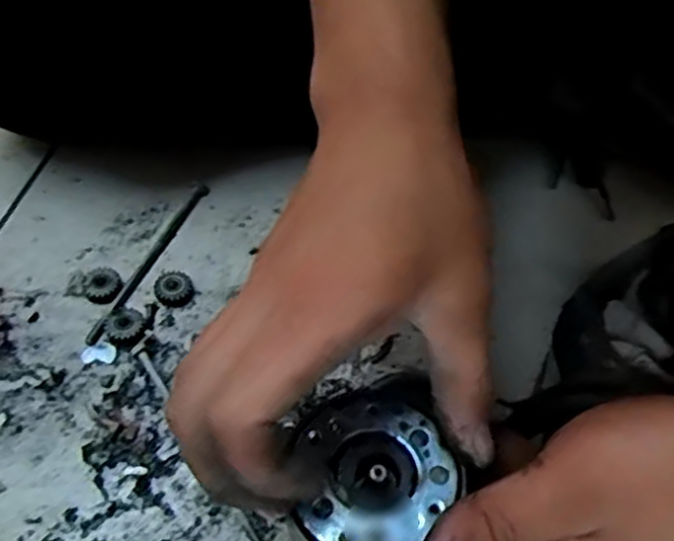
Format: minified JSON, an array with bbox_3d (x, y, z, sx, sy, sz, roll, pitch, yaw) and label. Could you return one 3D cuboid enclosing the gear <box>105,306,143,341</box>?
[{"bbox_3d":[-0.116,0.029,0.392,0.019,0.007,0.019,2,54,-3],"label":"gear"}]

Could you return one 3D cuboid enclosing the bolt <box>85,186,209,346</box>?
[{"bbox_3d":[-0.109,-0.007,0.423,0.008,0.005,0.126,21,55,11],"label":"bolt"}]

